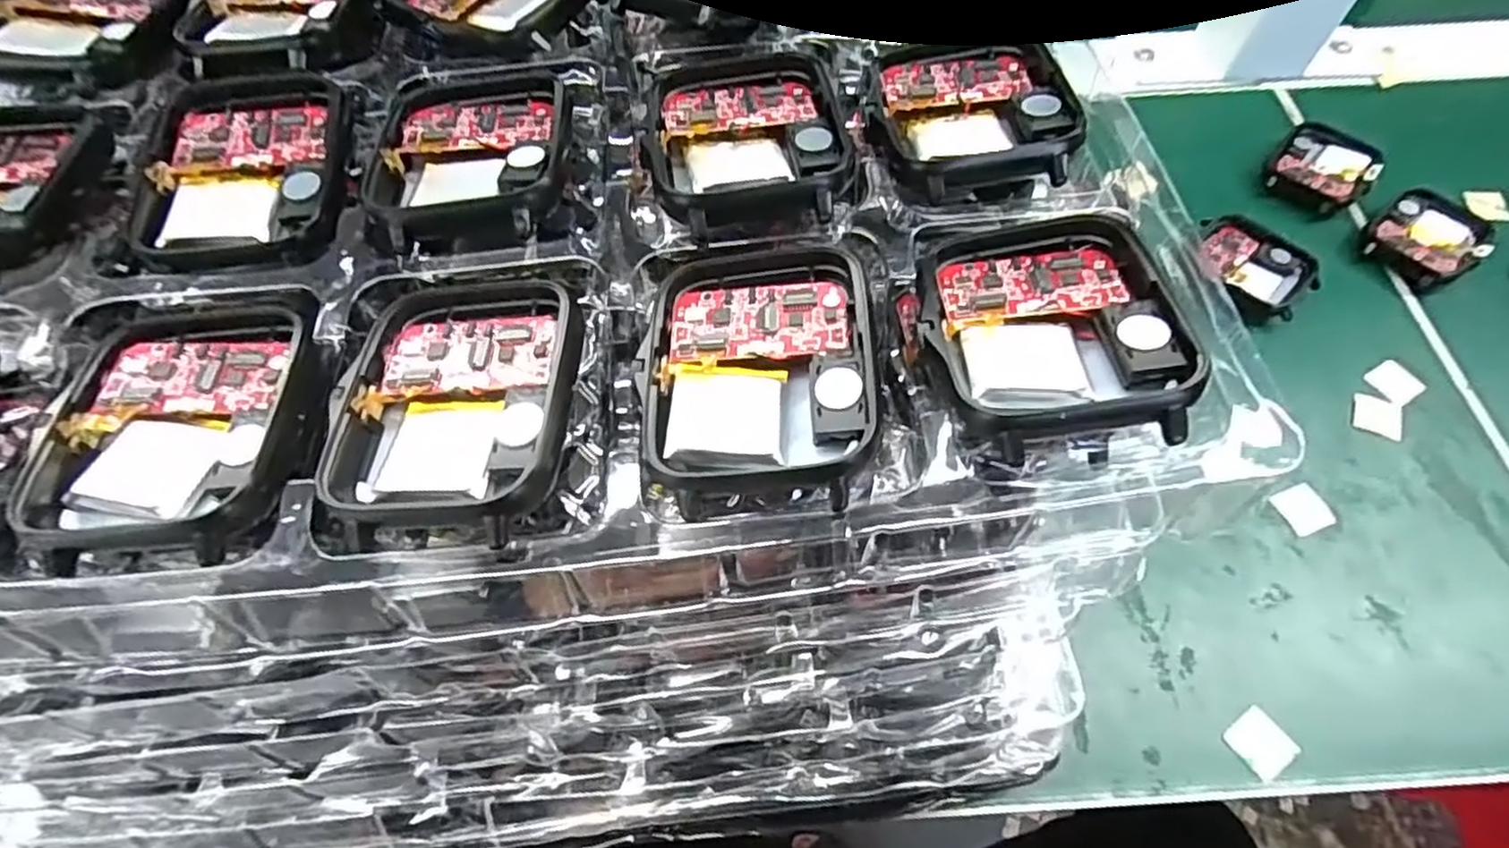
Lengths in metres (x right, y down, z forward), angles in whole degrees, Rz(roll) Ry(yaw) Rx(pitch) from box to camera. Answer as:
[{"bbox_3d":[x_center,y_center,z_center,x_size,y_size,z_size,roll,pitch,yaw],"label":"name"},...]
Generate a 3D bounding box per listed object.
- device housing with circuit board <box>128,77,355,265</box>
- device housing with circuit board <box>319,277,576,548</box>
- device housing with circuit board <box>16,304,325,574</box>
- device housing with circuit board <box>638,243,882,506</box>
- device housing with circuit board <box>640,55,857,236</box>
[{"bbox_3d":[-0.102,-0.053,0.143,0.039,0.008,0.049,-9,61,-2],"label":"device housing with circuit board"},{"bbox_3d":[-0.049,-0.006,0.117,0.038,0.010,0.048,3,61,4],"label":"device housing with circuit board"},{"bbox_3d":[-0.094,-0.001,0.118,0.041,0.006,0.047,-4,61,0],"label":"device housing with circuit board"},{"bbox_3d":[0.001,-0.011,0.118,0.037,0.008,0.047,5,62,6],"label":"device housing with circuit board"},{"bbox_3d":[-0.002,-0.058,0.141,0.038,0.006,0.048,-8,61,-2],"label":"device housing with circuit board"}]

